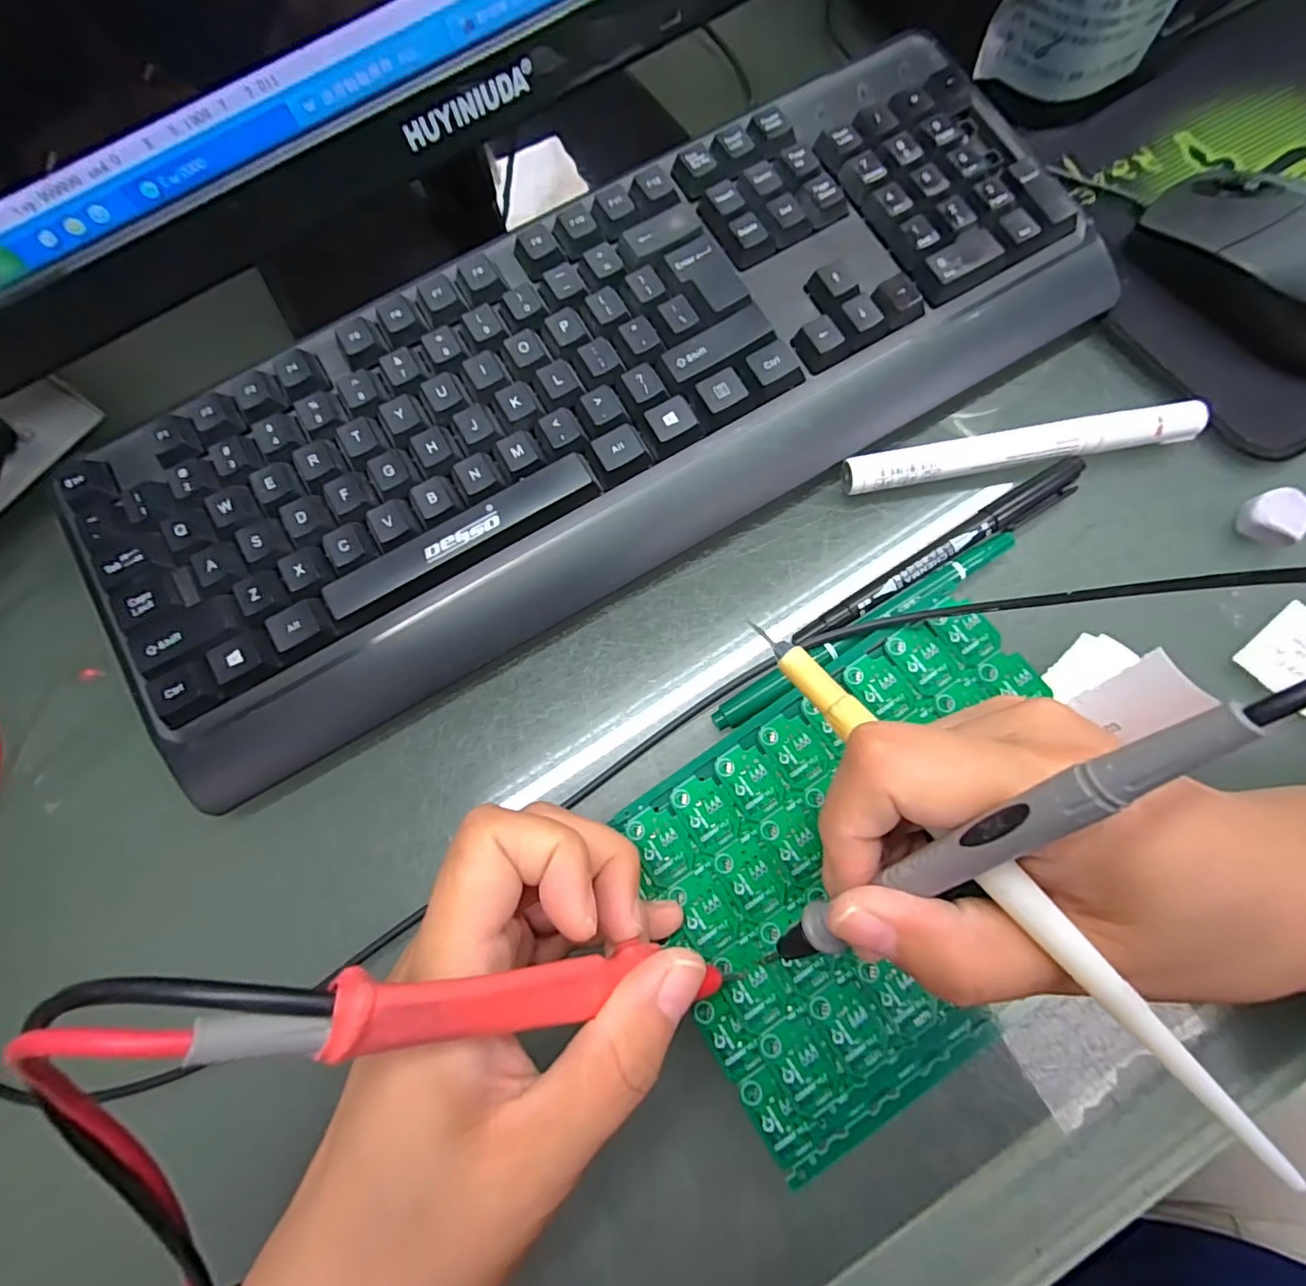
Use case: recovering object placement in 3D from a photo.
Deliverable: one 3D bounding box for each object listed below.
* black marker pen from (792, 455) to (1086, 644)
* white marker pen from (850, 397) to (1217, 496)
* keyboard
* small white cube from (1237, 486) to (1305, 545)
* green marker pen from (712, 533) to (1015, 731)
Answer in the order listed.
[{"bbox_3d":[0.117,-0.036,0.229,0.137,0.009,0.013,-31,75,-5],"label":"black marker pen"},{"bbox_3d":[0.151,-0.081,0.233,0.144,0.015,0.015,-9,74,2],"label":"white marker pen"},{"bbox_3d":[-0.022,-0.110,0.240,0.426,0.032,0.152,-30,81,-6],"label":"keyboard"},{"bbox_3d":[0.245,-0.049,0.224,0.019,0.016,0.021,-21,74,-2],"label":"small white cube"},{"bbox_3d":[0.085,-0.006,0.218,0.141,0.012,0.010,-30,75,-4],"label":"green marker pen"}]

